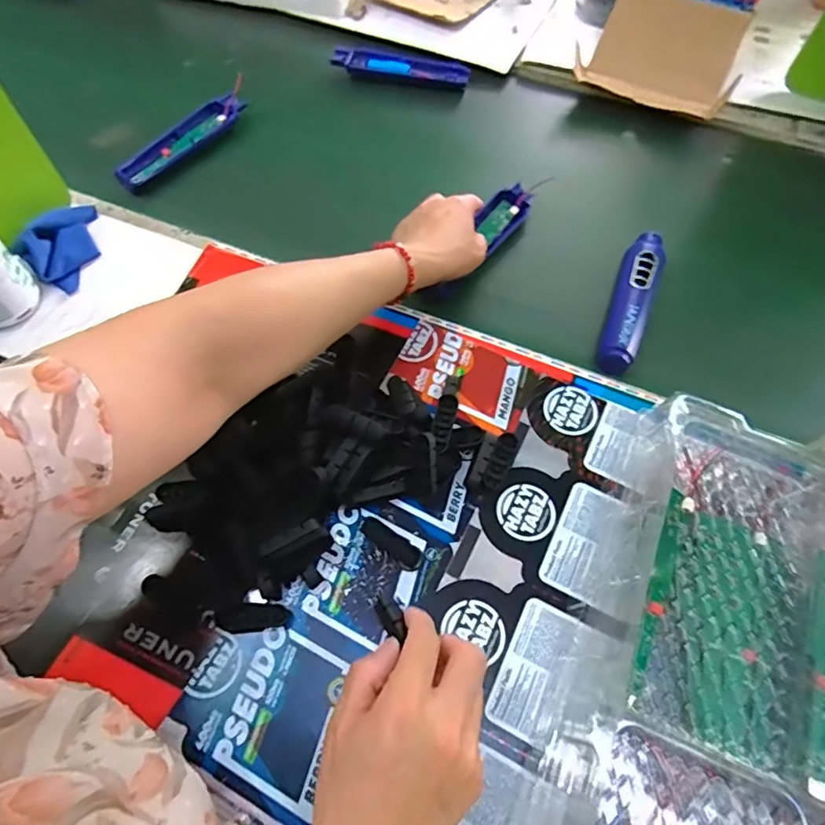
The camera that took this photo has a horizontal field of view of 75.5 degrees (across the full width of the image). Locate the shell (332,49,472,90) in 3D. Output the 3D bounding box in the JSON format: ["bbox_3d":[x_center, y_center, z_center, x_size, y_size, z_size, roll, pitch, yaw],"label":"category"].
[{"bbox_3d":[-0.013,-0.432,0.671,0.165,0.021,0.047,14,63,6],"label":"shell"}]

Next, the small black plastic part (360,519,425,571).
[{"bbox_3d":[-0.015,0.094,0.388,0.051,0.004,0.017,36,68,16],"label":"small black plastic part"}]

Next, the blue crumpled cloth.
[{"bbox_3d":[-0.329,-0.166,0.508,0.053,0.042,0.095,25,65,11],"label":"blue crumpled cloth"}]

